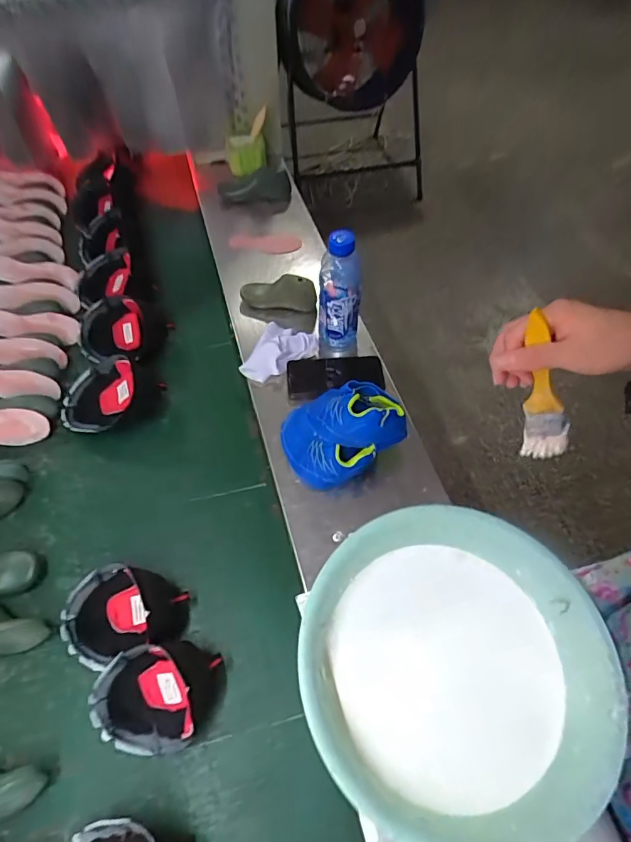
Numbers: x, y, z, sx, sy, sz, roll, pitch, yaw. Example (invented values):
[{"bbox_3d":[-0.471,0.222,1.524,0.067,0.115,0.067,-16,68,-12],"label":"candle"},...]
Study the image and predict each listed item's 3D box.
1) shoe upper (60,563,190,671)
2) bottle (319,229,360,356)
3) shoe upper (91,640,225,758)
[{"bbox_3d":[-0.242,0.244,0.583,0.159,0.065,0.112,-12,57,-10],"label":"shoe upper"},{"bbox_3d":[0.042,-0.196,0.791,0.077,0.243,0.069,4,55,1],"label":"bottle"},{"bbox_3d":[-0.183,0.318,0.530,0.150,0.065,0.104,-8,56,-7],"label":"shoe upper"}]

